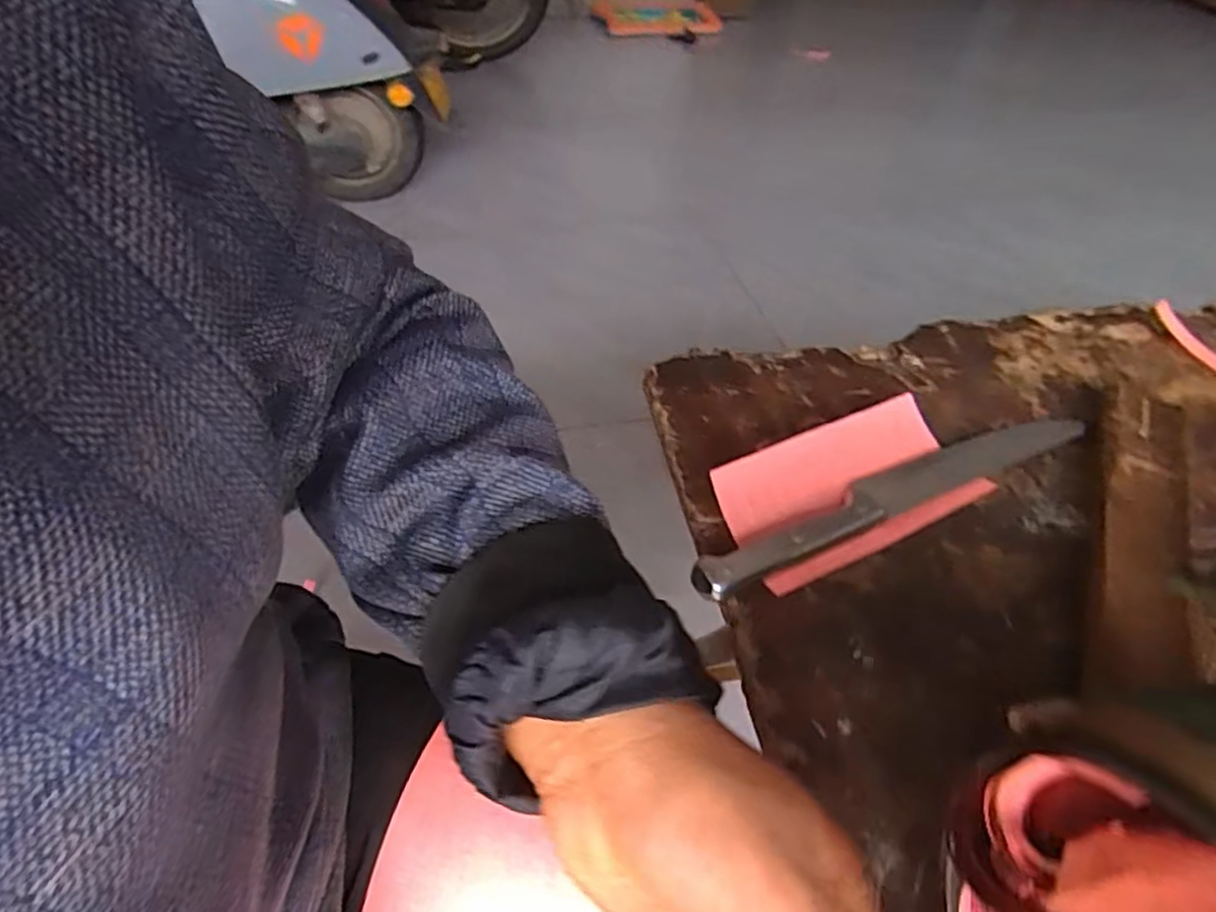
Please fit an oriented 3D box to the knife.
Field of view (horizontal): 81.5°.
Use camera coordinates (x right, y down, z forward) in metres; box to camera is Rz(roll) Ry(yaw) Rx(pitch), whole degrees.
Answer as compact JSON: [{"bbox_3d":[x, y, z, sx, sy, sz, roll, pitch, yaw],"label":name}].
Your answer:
[{"bbox_3d":[0.168,0.019,0.406,0.279,0.017,0.030,-20,48,-19],"label":"knife"}]

